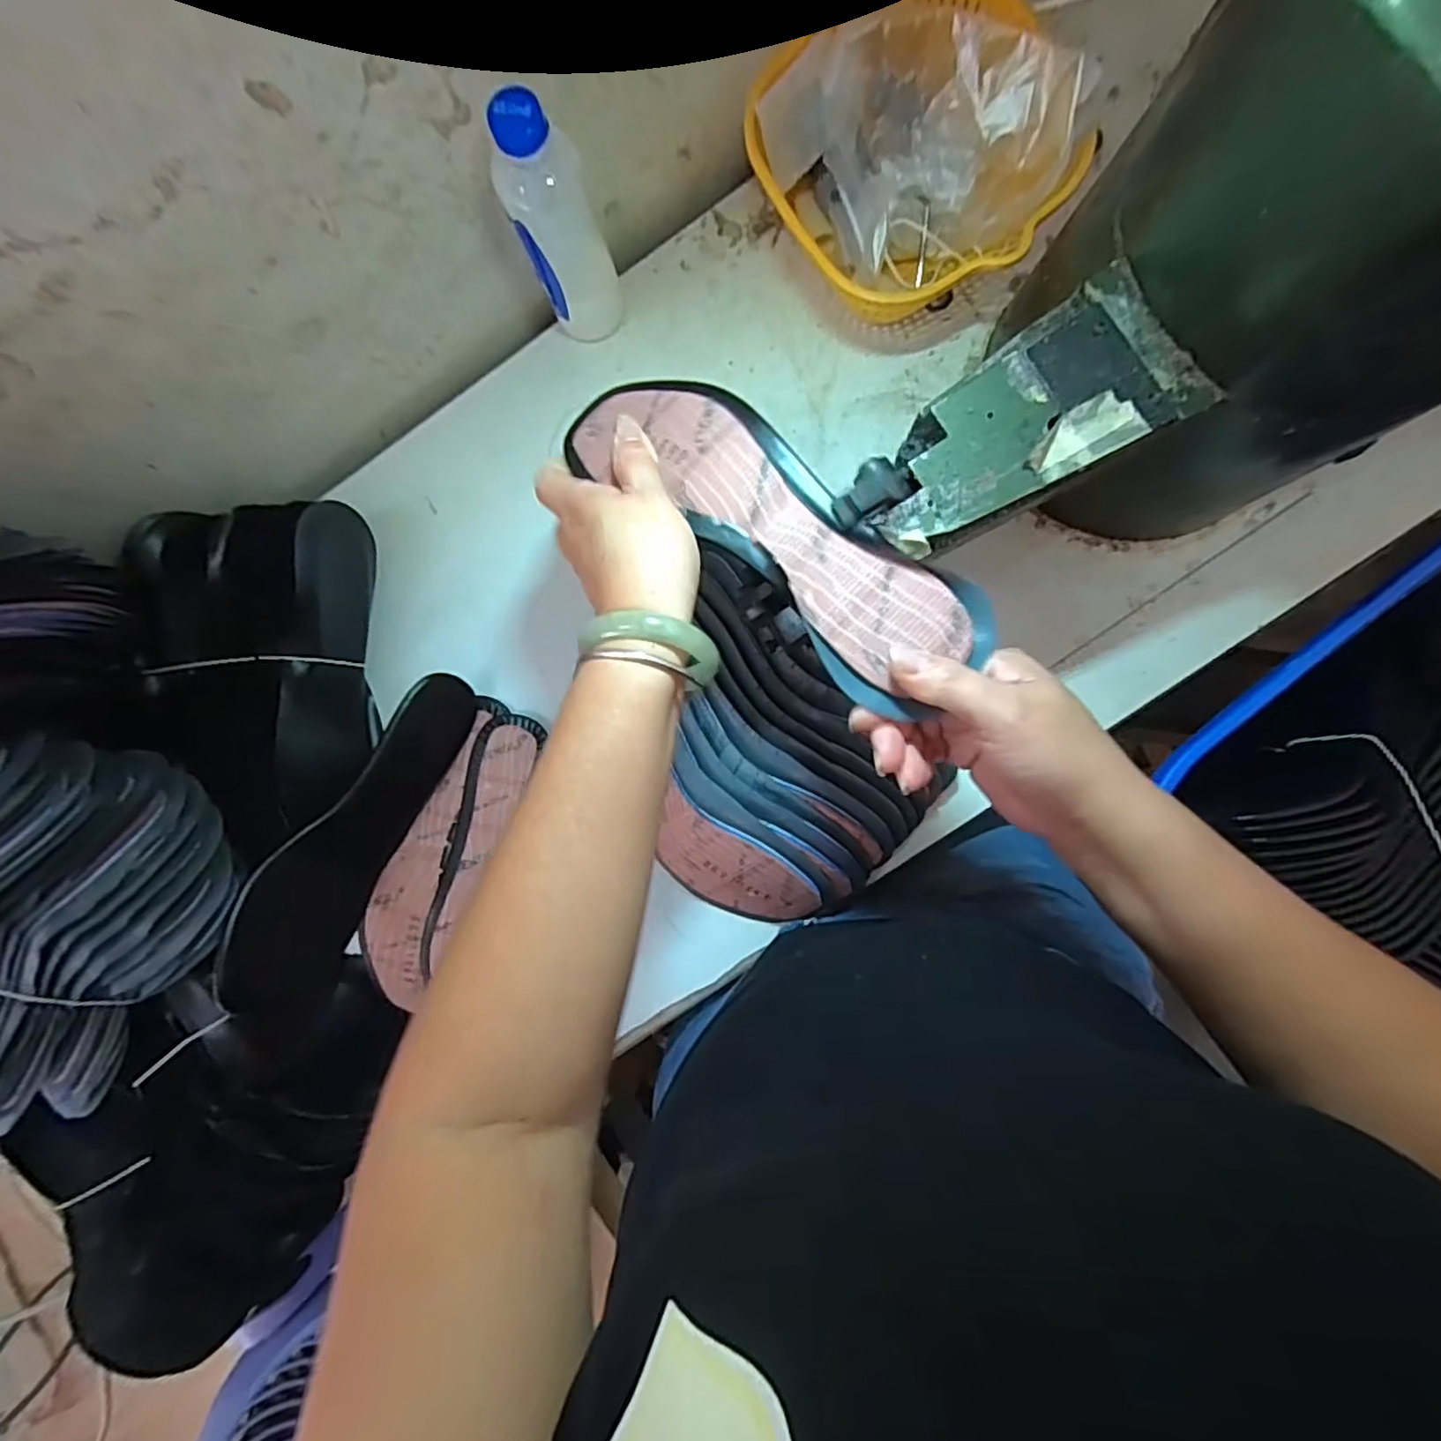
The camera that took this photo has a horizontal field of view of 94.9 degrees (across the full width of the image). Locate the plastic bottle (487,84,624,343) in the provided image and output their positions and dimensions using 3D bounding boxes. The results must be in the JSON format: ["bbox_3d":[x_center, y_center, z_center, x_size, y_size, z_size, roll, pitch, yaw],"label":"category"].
[{"bbox_3d":[-0.107,-0.328,0.451,0.045,0.168,0.047,9,92,7],"label":"plastic bottle"}]

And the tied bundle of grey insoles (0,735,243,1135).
[{"bbox_3d":[-0.442,0.143,0.424,0.173,0.090,0.282,32,95,-36],"label":"tied bundle of grey insoles"}]

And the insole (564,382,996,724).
[{"bbox_3d":[0.019,-0.105,0.347,0.254,0.021,0.073,43,95,14],"label":"insole"}]

